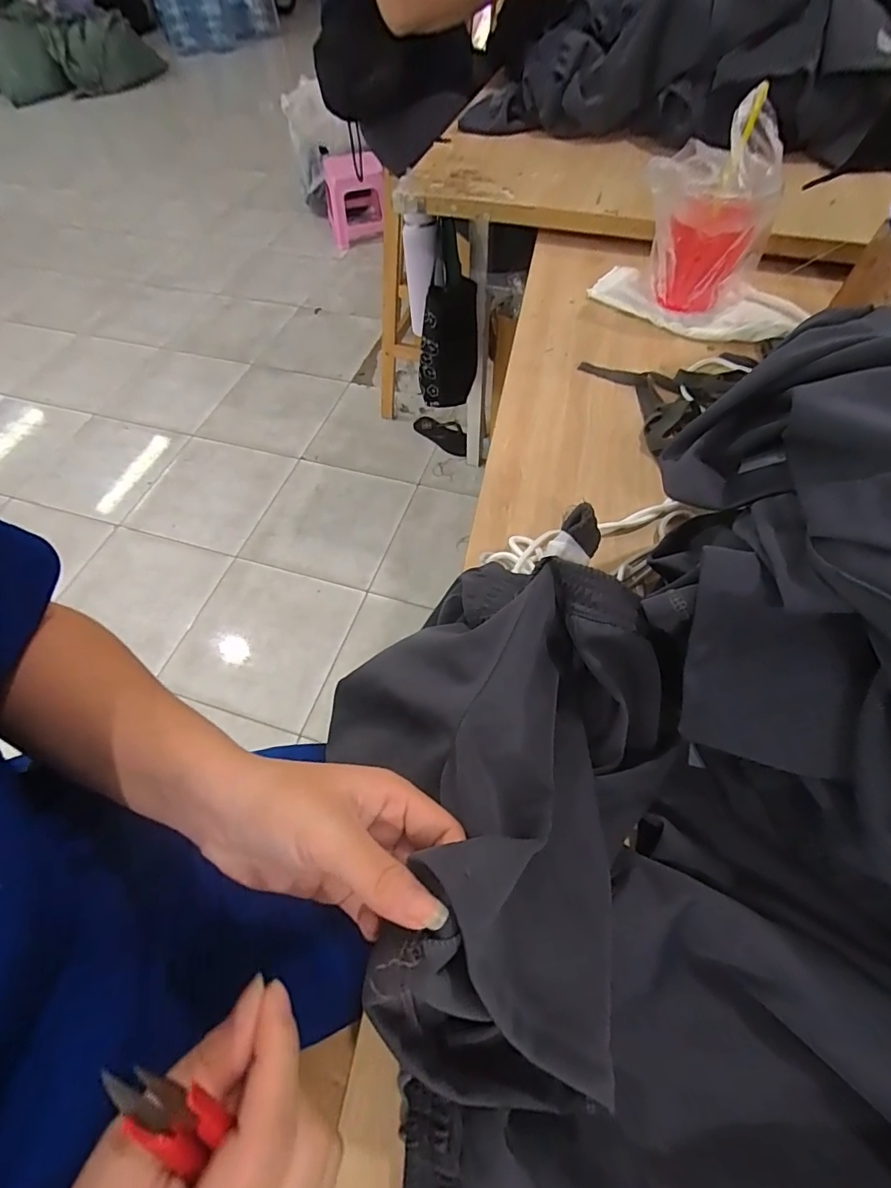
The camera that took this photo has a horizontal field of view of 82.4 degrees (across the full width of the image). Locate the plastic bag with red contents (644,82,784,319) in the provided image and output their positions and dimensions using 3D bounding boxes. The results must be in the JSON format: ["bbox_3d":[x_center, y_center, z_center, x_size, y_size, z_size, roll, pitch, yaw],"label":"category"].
[{"bbox_3d":[0.318,-0.453,0.612,0.136,0.176,0.099,27,63,18],"label":"plastic bag with red contents"}]

